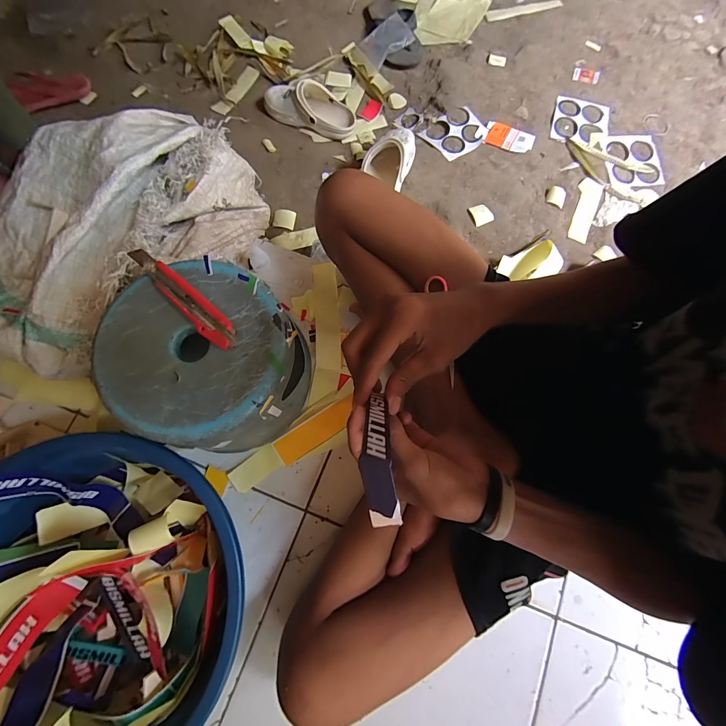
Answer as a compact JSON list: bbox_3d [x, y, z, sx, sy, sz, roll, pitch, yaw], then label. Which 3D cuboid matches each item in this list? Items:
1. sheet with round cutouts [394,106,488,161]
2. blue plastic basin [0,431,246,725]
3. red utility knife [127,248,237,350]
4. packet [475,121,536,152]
[{"bbox_3d":[0.202,-0.607,0.842,0.135,0.015,0.231,-38,67,0],"label":"sheet with round cutouts"},{"bbox_3d":[-0.307,0.272,0.391,0.338,0.124,0.338,1,71,-2],"label":"blue plastic basin"},{"bbox_3d":[-0.216,-0.081,0.404,0.166,0.020,0.034,43,79,7],"label":"red utility knife"},{"bbox_3d":[0.348,-0.555,0.811,0.135,0.023,0.069,16,77,2],"label":"packet"}]

